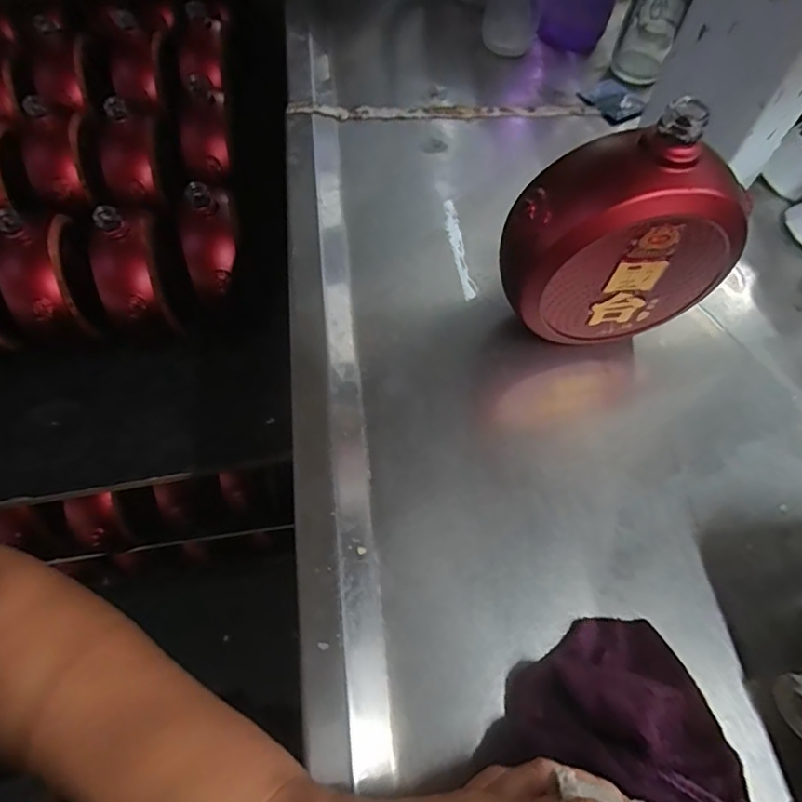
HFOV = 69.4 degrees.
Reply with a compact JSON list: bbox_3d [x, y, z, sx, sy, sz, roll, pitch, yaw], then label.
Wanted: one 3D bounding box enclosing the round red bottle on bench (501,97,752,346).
[{"bbox_3d":[0.132,-0.094,0.356,0.135,0.146,0.054,-8,62,-4],"label":"round red bottle on bench"}]

